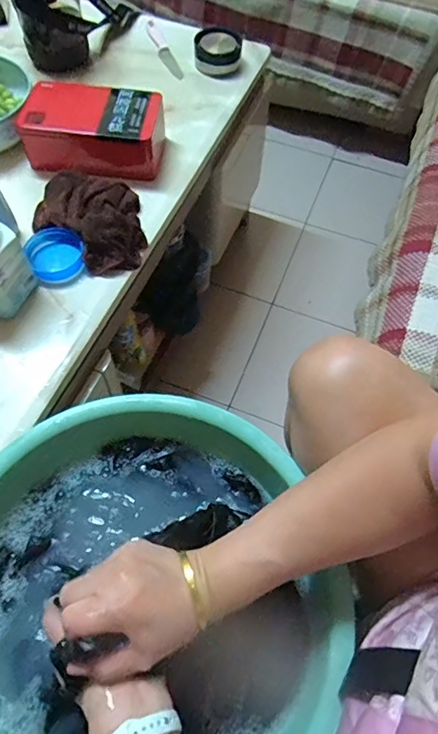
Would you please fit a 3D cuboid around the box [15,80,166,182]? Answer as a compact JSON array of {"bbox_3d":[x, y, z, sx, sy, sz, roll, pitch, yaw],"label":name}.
[{"bbox_3d":[-0.193,-0.365,0.727,0.196,0.091,0.119,8,60,4],"label":"box"}]

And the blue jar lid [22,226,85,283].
[{"bbox_3d":[-0.226,-0.151,0.637,0.080,0.024,0.082,1,73,0],"label":"blue jar lid"}]

